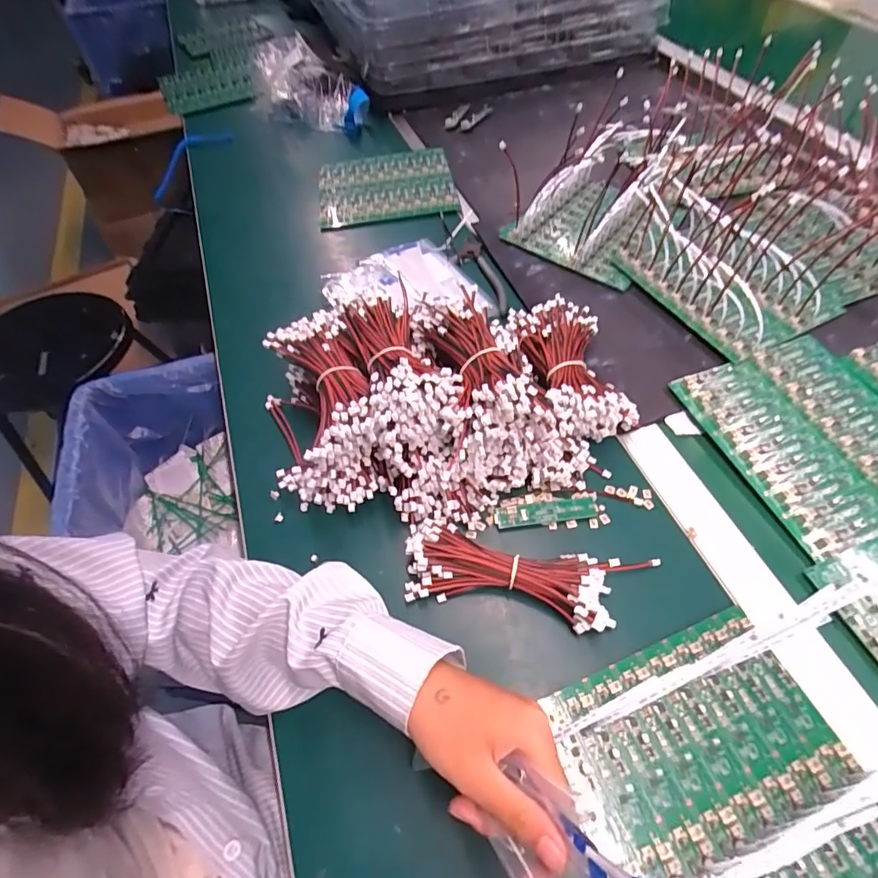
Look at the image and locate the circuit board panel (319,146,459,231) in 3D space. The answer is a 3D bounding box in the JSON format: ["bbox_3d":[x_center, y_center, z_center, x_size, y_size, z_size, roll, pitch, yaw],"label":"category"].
[{"bbox_3d":[-0.081,-0.388,0.743,0.199,0.016,0.189,-8,61,-2],"label":"circuit board panel"}]

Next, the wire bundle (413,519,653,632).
[{"bbox_3d":[0.066,0.106,0.376,0.186,0.030,0.059,7,56,8],"label":"wire bundle"}]

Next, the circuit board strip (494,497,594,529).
[{"bbox_3d":[0.091,0.064,0.422,0.083,0.009,0.021,-7,55,-2],"label":"circuit board strip"}]

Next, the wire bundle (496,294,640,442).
[{"bbox_3d":[0.123,-0.070,0.483,0.109,0.042,0.151,-11,55,-4],"label":"wire bundle"}]

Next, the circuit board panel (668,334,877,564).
[{"bbox_3d":[0.350,-0.004,0.451,0.175,0.015,0.197,-19,56,-10],"label":"circuit board panel"}]

